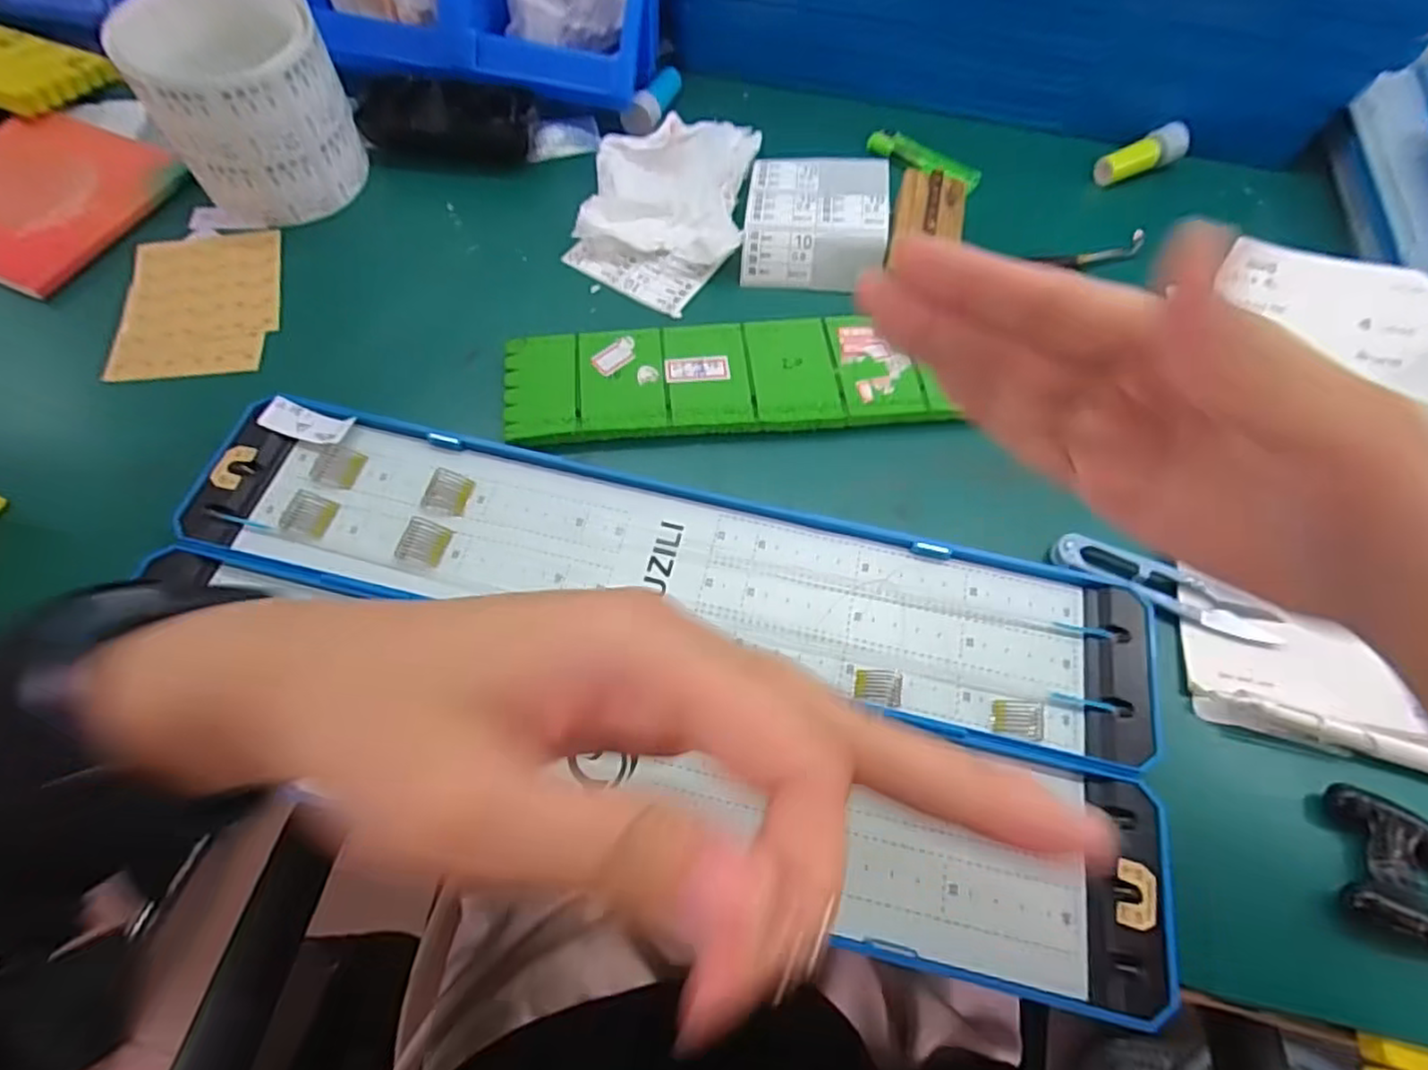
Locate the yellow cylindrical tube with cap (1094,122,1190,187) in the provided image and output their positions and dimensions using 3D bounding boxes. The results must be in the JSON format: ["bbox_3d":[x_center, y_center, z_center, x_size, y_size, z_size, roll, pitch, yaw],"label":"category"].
[{"bbox_3d":[0.288,-0.257,0.465,0.060,0.021,0.021,-22,66,-12],"label":"yellow cylindrical tube with cap"}]

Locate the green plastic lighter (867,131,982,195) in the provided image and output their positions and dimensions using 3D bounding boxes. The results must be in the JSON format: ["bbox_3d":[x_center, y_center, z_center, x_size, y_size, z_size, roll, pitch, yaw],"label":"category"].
[{"bbox_3d":[0.142,-0.252,0.464,0.077,0.011,0.019,33,67,14],"label":"green plastic lighter"}]

